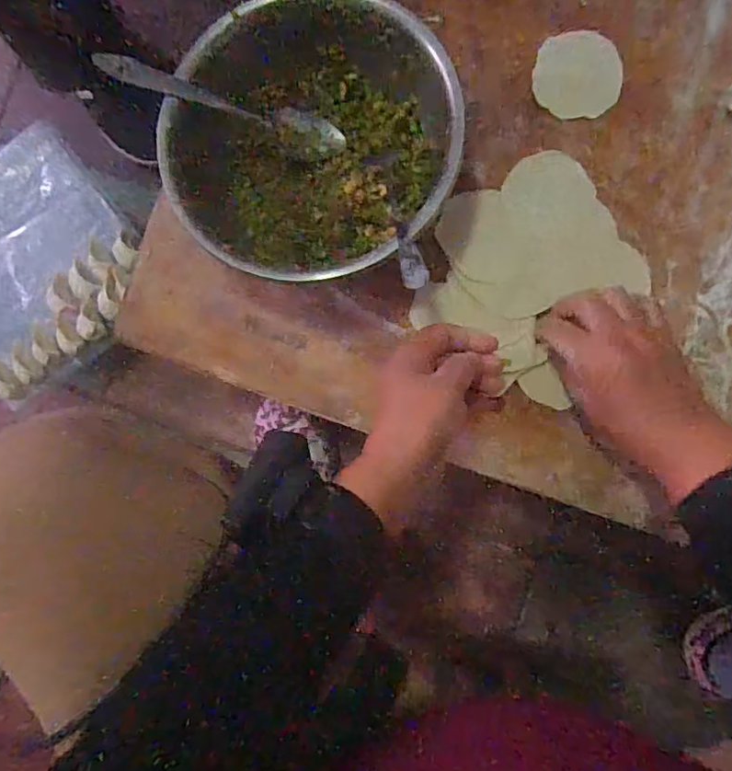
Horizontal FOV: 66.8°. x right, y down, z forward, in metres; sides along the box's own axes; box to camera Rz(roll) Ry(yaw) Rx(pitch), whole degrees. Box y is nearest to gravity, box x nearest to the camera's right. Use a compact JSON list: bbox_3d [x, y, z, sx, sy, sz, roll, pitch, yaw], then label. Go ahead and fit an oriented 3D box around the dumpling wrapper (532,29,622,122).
[{"bbox_3d":[0.180,-0.264,0.473,0.070,0.004,0.073,0,86,5],"label":"dumpling wrapper"}]

